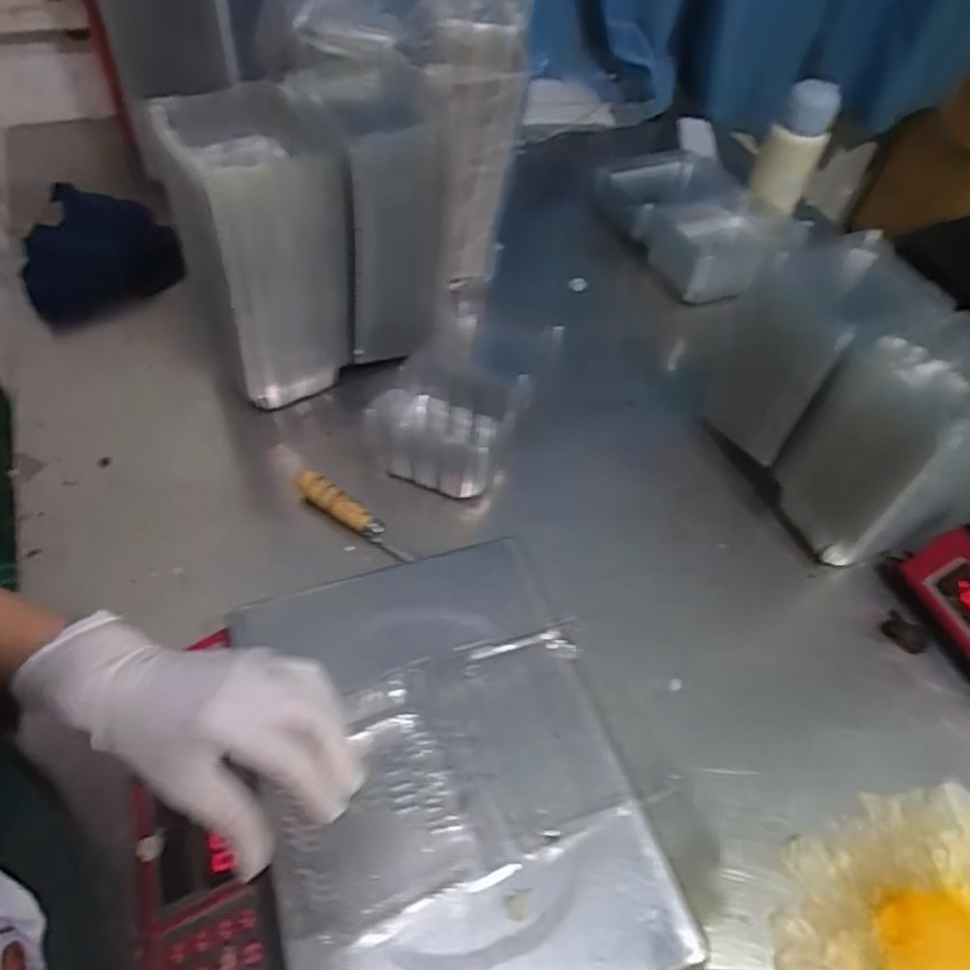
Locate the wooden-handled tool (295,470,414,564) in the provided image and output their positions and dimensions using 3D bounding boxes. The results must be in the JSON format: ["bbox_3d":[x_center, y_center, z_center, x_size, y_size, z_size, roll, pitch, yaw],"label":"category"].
[{"bbox_3d":[-0.126,0.029,0.653,0.137,0.030,0.023,33,56,18],"label":"wooden-handled tool"}]

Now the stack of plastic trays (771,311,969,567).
[{"bbox_3d":[0.380,-0.033,0.649,0.142,0.202,0.129,-18,56,-19],"label":"stack of plastic trays"}]

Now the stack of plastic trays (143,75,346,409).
[{"bbox_3d":[-0.213,-0.217,0.683,0.121,0.261,0.171,-22,58,-21],"label":"stack of plastic trays"}]

